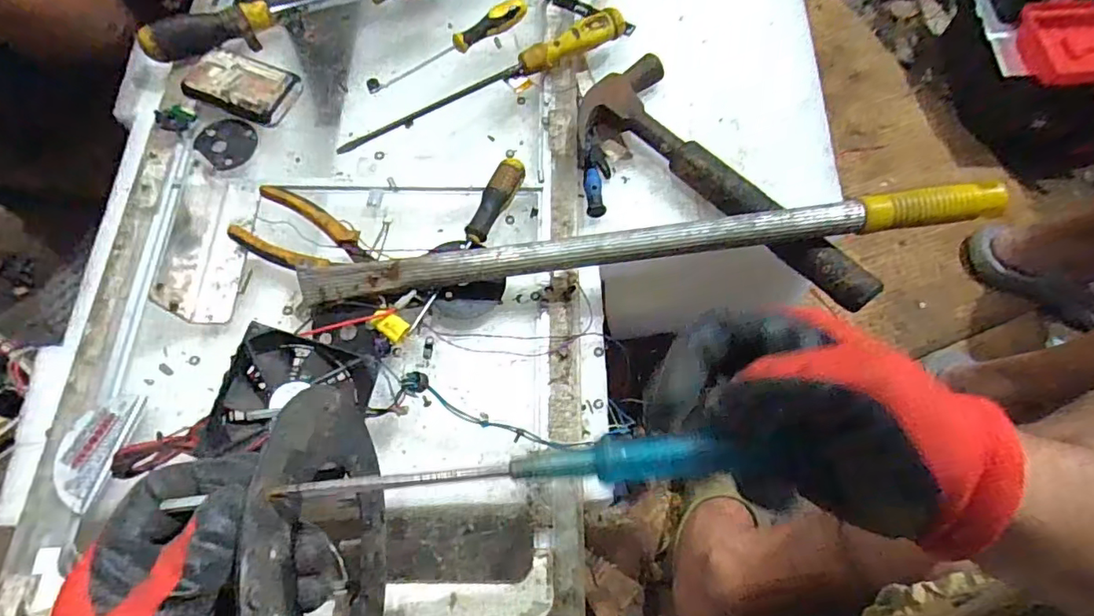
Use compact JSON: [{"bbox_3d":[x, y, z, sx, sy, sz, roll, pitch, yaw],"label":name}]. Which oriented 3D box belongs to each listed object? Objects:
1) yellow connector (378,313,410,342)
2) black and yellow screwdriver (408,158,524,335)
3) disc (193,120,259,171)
[{"bbox_3d":[-0.121,0.013,0.425,0.029,0.007,0.020,36,74,13],"label":"yellow connector"},{"bbox_3d":[-0.063,-0.052,0.463,0.023,0.029,0.174,24,72,9],"label":"black and yellow screwdriver"},{"bbox_3d":[-0.297,-0.155,0.509,0.057,0.009,0.051,41,75,14],"label":"disc"}]

